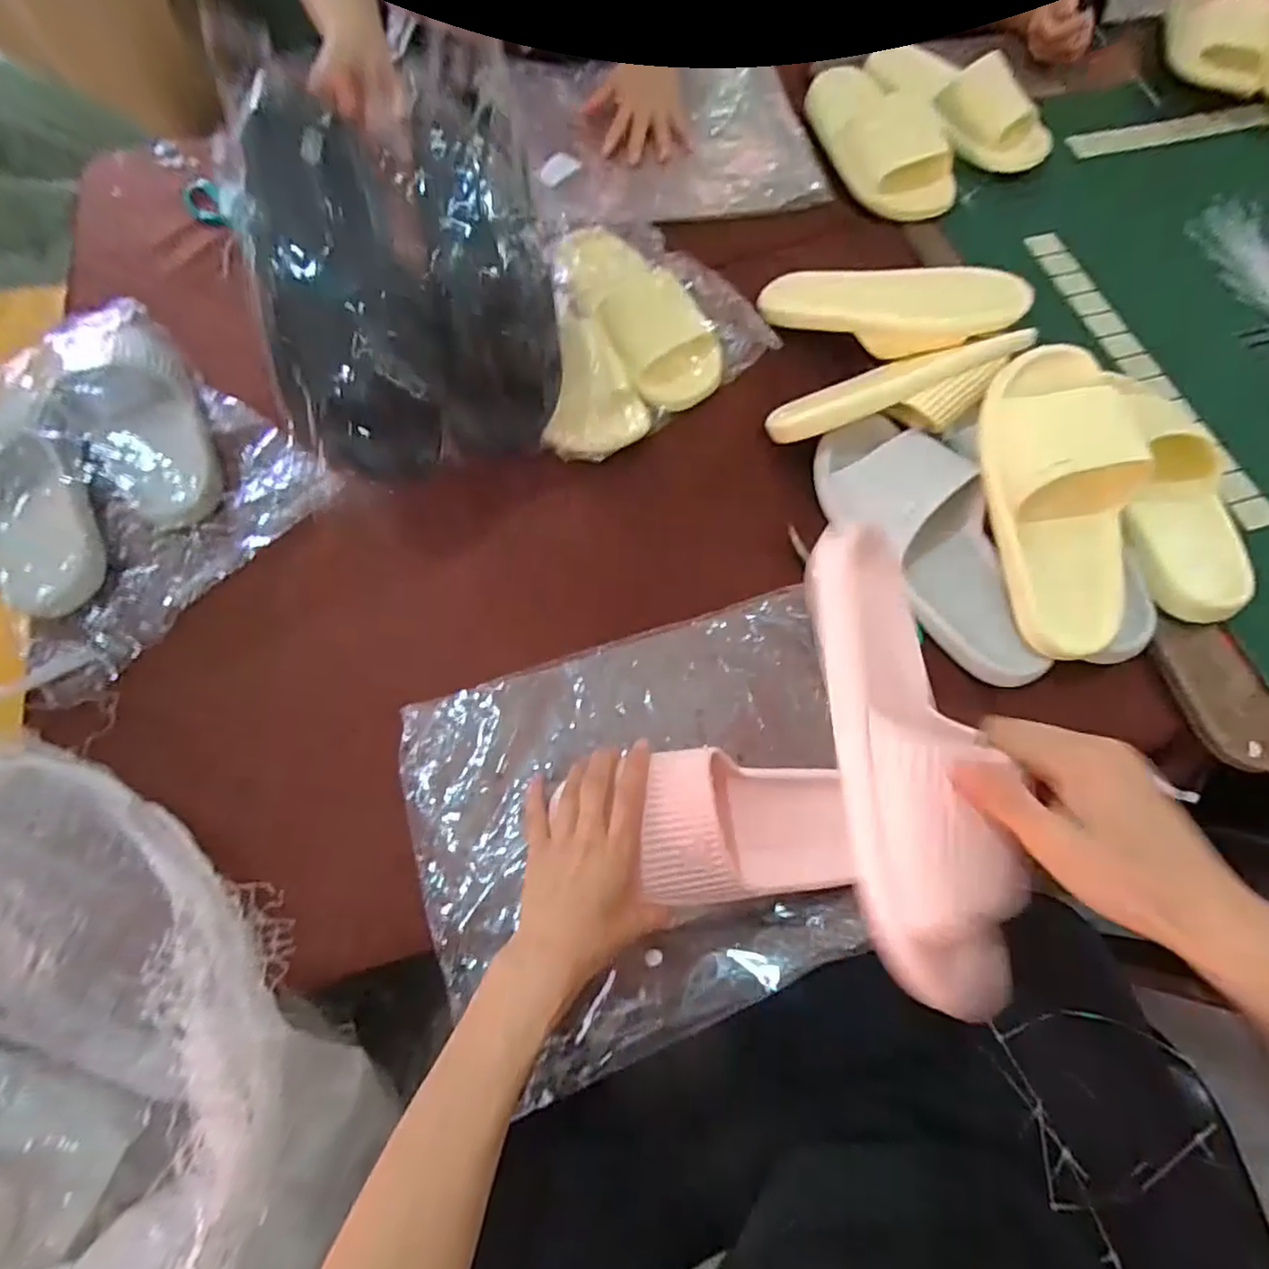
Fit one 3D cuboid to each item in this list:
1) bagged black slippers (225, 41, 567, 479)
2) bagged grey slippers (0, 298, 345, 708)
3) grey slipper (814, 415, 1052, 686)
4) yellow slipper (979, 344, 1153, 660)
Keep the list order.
[{"bbox_3d":[-0.183,-0.287,0.538,0.213,0.136,0.316,-12,85,-15],"label":"bagged black slippers"},{"bbox_3d":[-0.480,-0.151,0.585,0.337,0.071,0.268,39,73,15],"label":"bagged grey slippers"},{"bbox_3d":[0.249,-0.082,0.568,0.122,0.065,0.272,-14,68,-6],"label":"grey slipper"},{"bbox_3d":[0.347,-0.106,0.527,0.099,0.061,0.244,-6,91,-2],"label":"yellow slipper"}]

